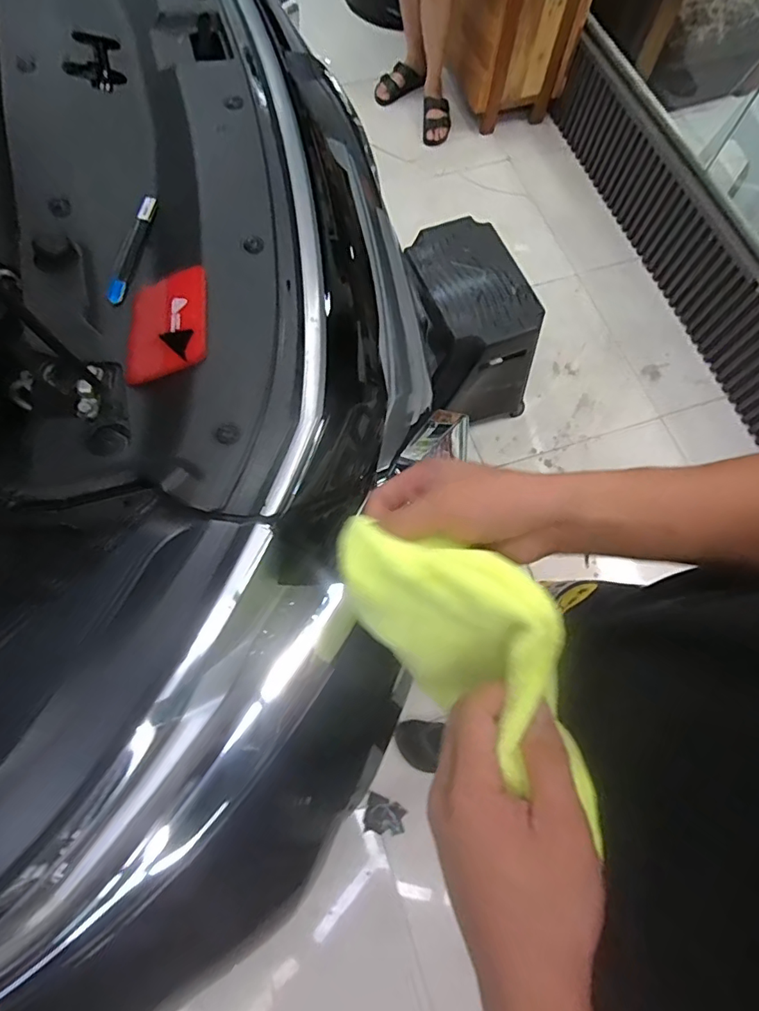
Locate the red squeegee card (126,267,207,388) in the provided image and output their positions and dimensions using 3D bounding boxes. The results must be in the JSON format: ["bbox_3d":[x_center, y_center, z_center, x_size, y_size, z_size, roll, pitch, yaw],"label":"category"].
[{"bbox_3d":[-0.181,-0.154,0.434,0.073,0.006,0.110,-14,64,13],"label":"red squeegee card"}]

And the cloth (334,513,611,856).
[{"bbox_3d":[0.059,0.084,0.323,0.082,0.110,0.201,-39,76,-14],"label":"cloth"}]

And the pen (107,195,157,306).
[{"bbox_3d":[-0.235,-0.244,0.485,0.015,0.009,0.131,6,70,0],"label":"pen"}]

